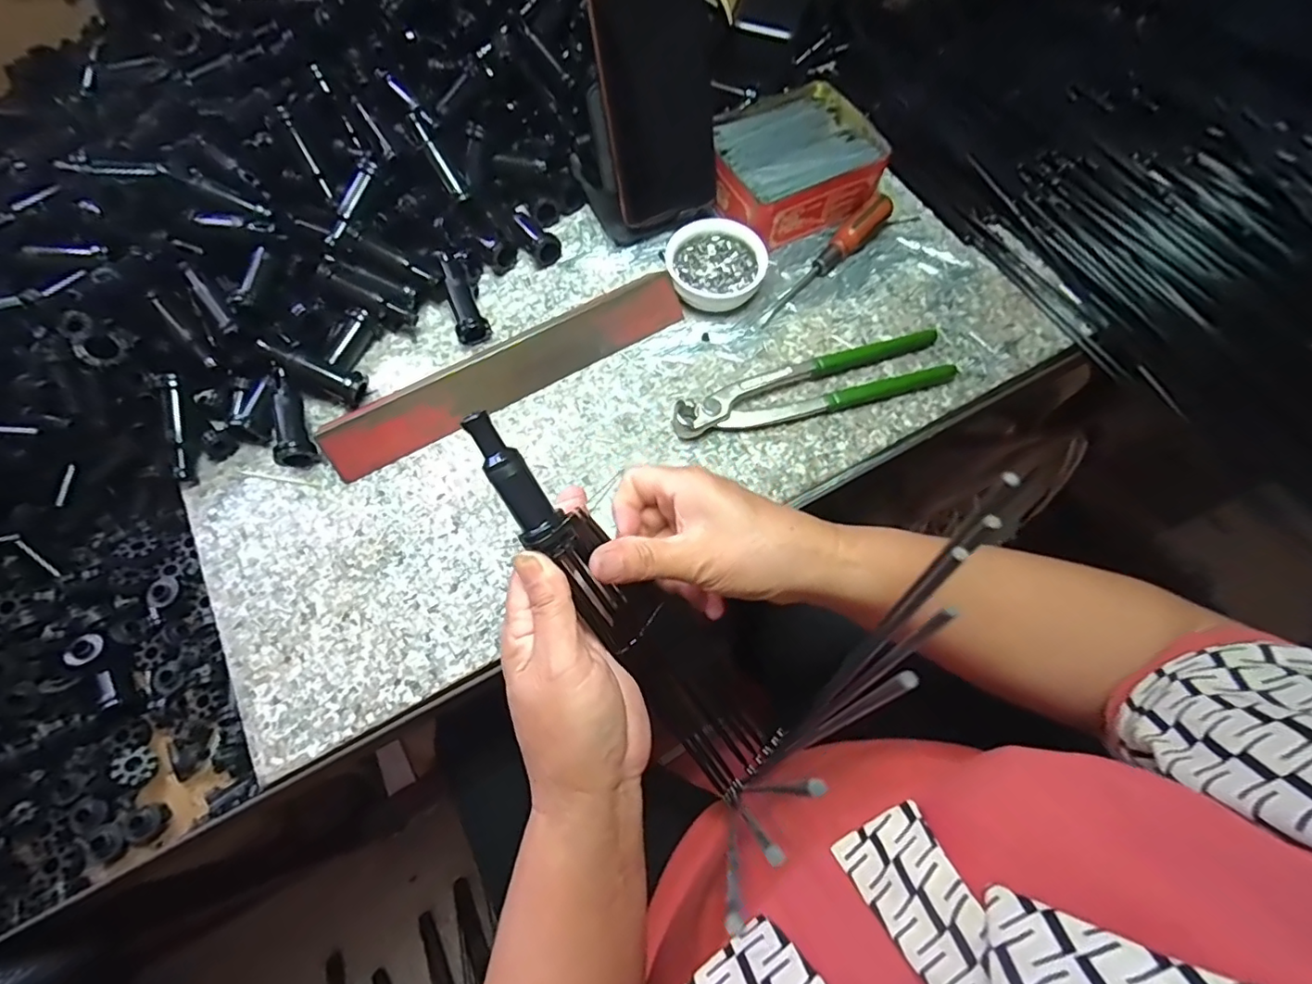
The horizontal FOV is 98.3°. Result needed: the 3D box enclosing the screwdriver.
[{"bbox_3d":[0.128,-0.177,0.429,0.022,0.024,0.140,43,74,16],"label":"screwdriver"}]

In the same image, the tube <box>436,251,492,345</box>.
[{"bbox_3d":[-0.140,-0.140,0.408,0.022,0.019,0.068,-21,83,-8],"label":"tube"}]

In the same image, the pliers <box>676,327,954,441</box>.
[{"bbox_3d":[0.109,-0.075,0.391,0.200,0.018,0.041,-14,68,-5],"label":"pliers"}]

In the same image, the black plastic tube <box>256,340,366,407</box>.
[{"bbox_3d":[-0.228,-0.080,0.378,0.064,0.020,0.020,24,68,-12],"label":"black plastic tube"}]

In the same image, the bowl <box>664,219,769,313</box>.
[{"bbox_3d":[0.043,-0.167,0.422,0.069,0.027,0.068,0,68,0],"label":"bowl"}]

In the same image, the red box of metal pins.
[{"bbox_3d":[0.105,-0.258,0.446,0.128,0.037,0.107,-27,70,-10],"label":"red box of metal pins"}]

